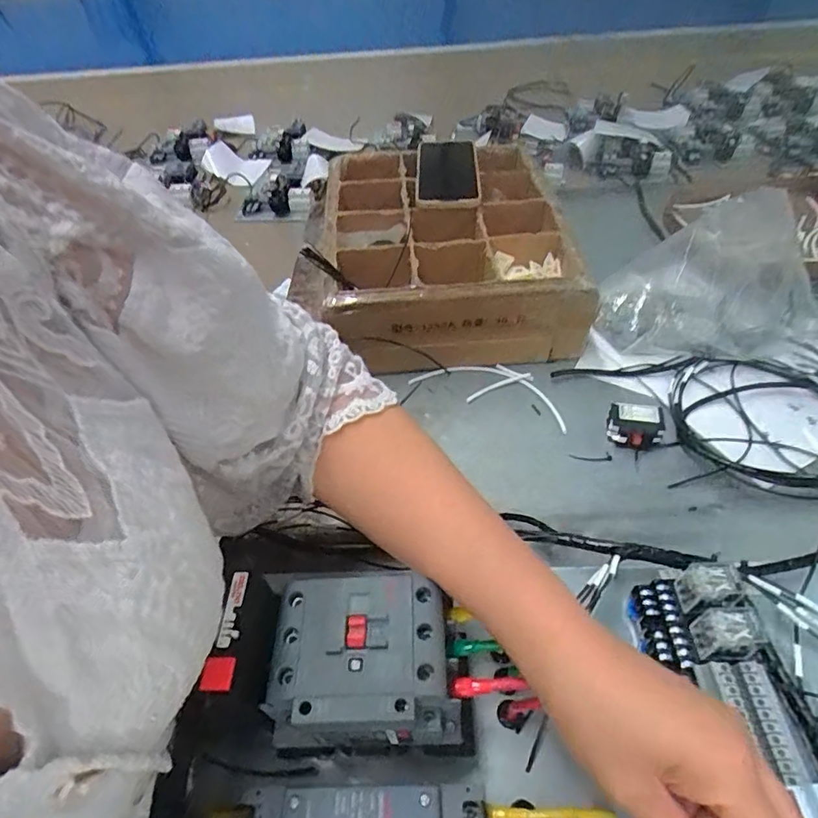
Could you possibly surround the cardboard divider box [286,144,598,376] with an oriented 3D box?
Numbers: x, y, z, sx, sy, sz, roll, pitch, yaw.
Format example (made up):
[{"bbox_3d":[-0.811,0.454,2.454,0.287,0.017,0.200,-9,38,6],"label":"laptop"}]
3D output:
[{"bbox_3d":[0.042,-0.201,0.644,0.276,0.119,0.326,-7,49,-1],"label":"cardboard divider box"}]

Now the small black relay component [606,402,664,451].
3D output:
[{"bbox_3d":[0.218,0.017,0.498,0.049,0.024,0.043,15,53,18],"label":"small black relay component"}]

